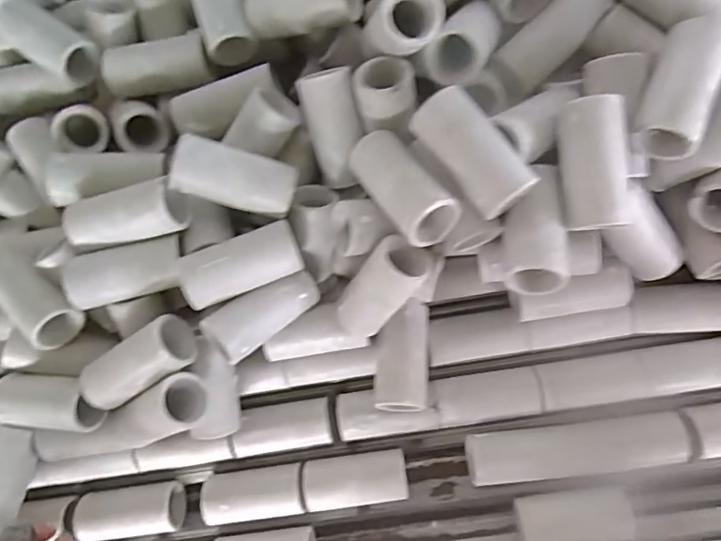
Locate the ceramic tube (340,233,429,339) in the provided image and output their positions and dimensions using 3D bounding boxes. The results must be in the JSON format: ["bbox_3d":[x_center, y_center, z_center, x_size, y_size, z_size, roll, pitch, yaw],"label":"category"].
[{"bbox_3d":[0.015,0.015,0.385,0.039,0.091,0.031,42,46,9],"label":"ceramic tube"}]

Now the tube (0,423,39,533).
[{"bbox_3d":[-0.292,0.168,0.426,0.034,0.029,0.091,16,90,8],"label":"tube"}]

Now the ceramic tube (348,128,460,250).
[{"bbox_3d":[0.026,-0.059,0.357,0.039,0.031,0.088,-38,68,1],"label":"ceramic tube"}]

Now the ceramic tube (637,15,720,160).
[{"bbox_3d":[0.211,-0.119,0.342,0.043,0.035,0.088,25,86,7],"label":"ceramic tube"}]

